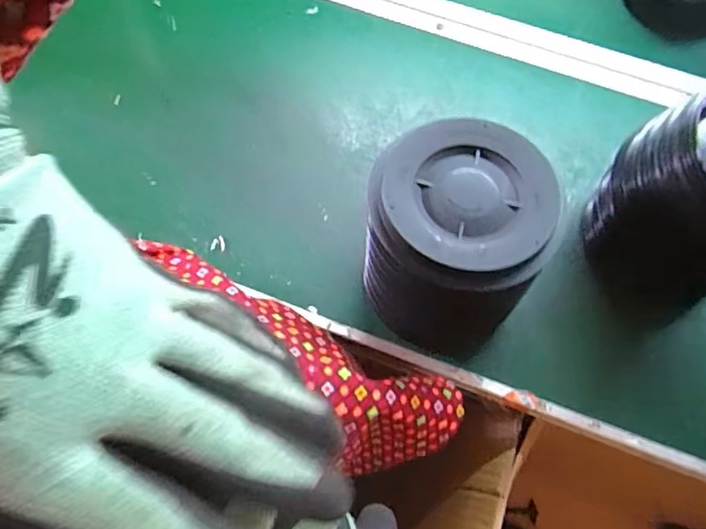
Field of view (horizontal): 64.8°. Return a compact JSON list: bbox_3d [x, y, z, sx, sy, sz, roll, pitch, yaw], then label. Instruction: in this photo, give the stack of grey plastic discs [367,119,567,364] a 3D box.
[{"bbox_3d":[0.064,-0.013,0.400,0.115,0.140,0.122,-2,67,-3],"label":"stack of grey plastic discs"}]

